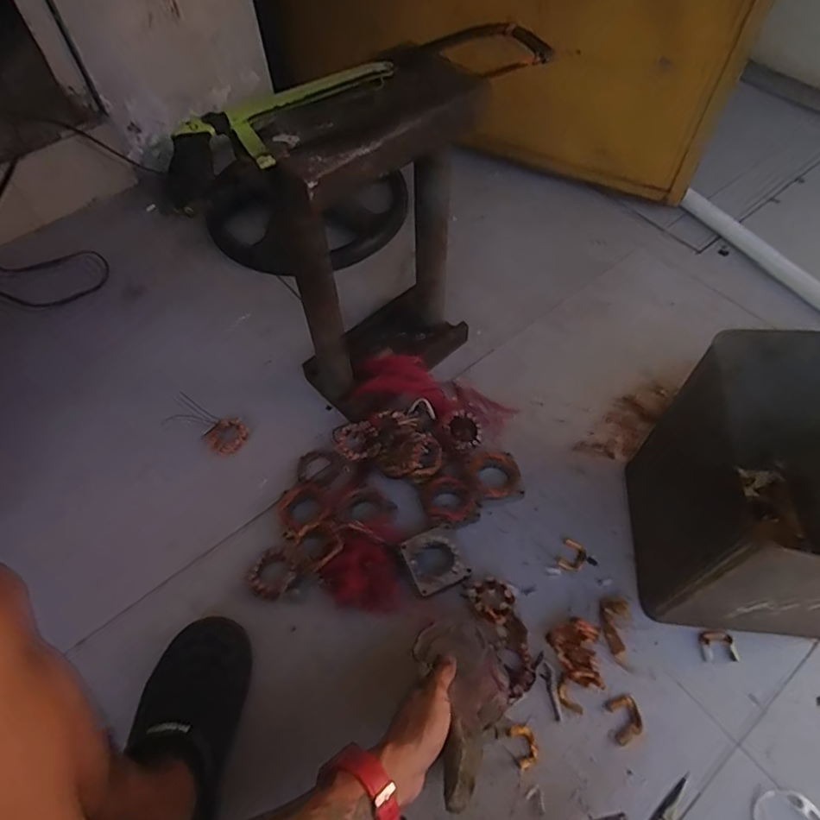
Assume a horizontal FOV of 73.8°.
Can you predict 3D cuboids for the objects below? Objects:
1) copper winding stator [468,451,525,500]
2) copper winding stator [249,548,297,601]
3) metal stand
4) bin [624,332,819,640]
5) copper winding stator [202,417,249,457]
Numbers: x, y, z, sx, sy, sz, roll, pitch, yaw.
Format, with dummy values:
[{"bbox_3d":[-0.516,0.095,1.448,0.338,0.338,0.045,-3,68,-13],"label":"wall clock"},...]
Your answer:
[{"bbox_3d":[0.123,0.095,0.793,0.068,0.023,0.072,-10,60,-6],"label":"copper winding stator"},{"bbox_3d":[-0.179,0.216,0.717,0.061,0.024,0.062,0,59,0],"label":"copper winding stator"},{"bbox_3d":[-0.041,-0.196,0.733,0.249,0.448,0.132,-32,64,-17],"label":"metal stand"},{"bbox_3d":[0.429,0.098,0.633,0.248,0.295,0.266,6,59,4],"label":"bin"},{"bbox_3d":[-0.282,0.041,0.846,0.060,0.021,0.058,0,59,0],"label":"copper winding stator"}]

